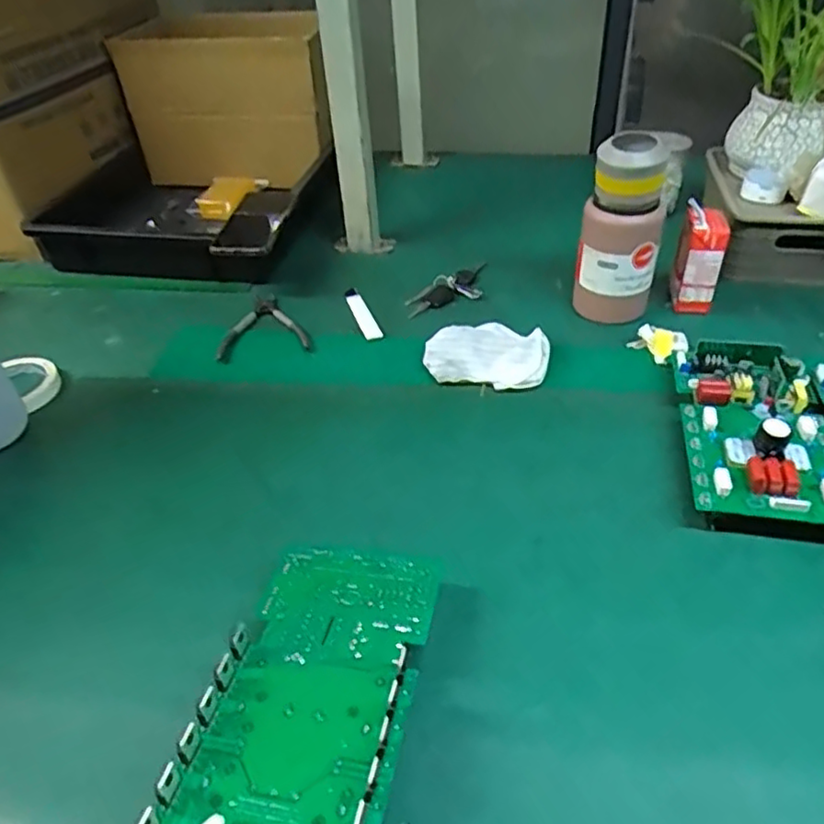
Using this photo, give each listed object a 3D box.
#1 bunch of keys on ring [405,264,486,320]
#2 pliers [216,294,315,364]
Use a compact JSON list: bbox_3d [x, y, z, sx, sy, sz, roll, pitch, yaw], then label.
[{"bbox_3d":[0.053,-0.160,0.852,0.151,0.018,0.049,-31,47,-27],"label":"bunch of keys on ring"},{"bbox_3d":[-0.184,-0.109,0.798,0.107,0.011,0.127,-11,41,-8],"label":"pliers"}]

